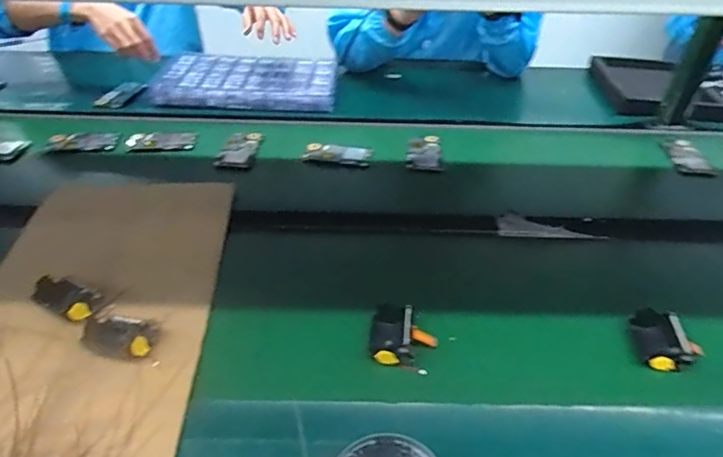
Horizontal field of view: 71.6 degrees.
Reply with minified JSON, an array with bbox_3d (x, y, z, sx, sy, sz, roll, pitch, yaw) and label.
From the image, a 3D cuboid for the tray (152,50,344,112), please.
[{"bbox_3d":[-0.255,-0.339,1.161,0.403,0.059,0.240,5,40,7],"label":"tray"}]

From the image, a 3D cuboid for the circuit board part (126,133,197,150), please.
[{"bbox_3d":[-0.401,-0.176,1.005,0.139,0.010,0.058,0,40,1],"label":"circuit board part"}]

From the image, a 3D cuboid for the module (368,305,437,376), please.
[{"bbox_3d":[0.050,0.127,0.605,0.079,0.041,0.075,8,41,10],"label":"module"}]

